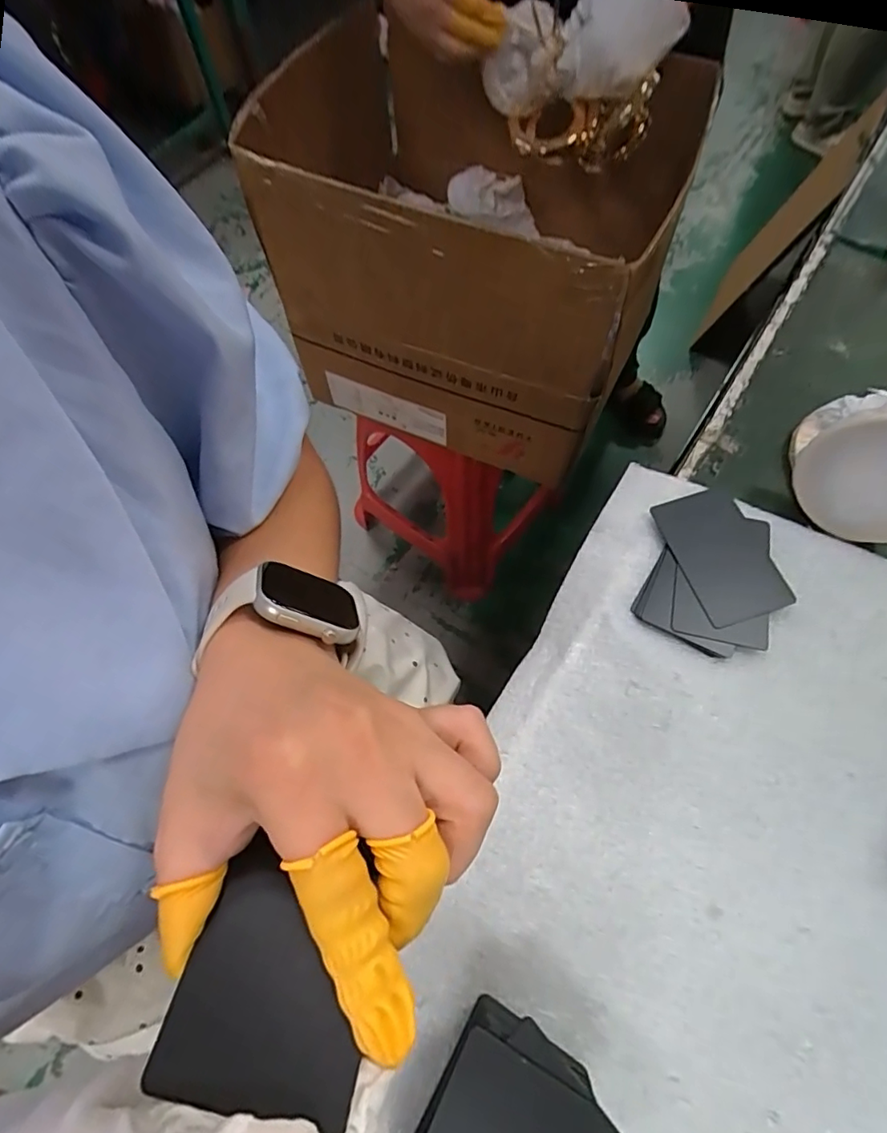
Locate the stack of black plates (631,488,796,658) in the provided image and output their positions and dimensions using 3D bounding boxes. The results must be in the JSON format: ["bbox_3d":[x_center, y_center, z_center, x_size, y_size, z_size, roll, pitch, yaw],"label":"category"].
[{"bbox_3d":[0.164,0.001,0.331,0.079,0.006,0.103,15,67,9],"label":"stack of black plates"}]

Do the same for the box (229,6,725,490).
[{"bbox_3d":[0.041,-0.385,0.686,0.434,0.360,0.336,22,70,12],"label":"box"}]

